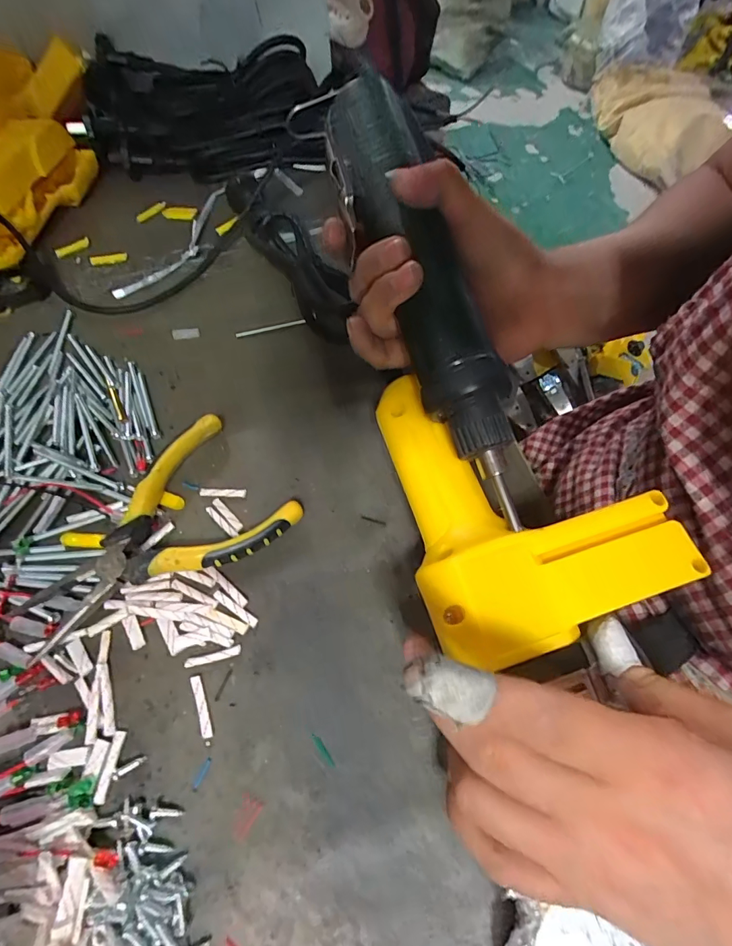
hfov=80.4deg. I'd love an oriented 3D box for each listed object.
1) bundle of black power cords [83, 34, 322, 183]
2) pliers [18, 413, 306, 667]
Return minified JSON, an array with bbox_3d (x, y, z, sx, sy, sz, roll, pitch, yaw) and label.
[{"bbox_3d":[-0.157,-0.364,0.434,0.214,0.069,0.124,1,62,3],"label":"bundle of black power cords"},{"bbox_3d":[-0.121,0.029,0.247,0.145,0.018,0.090,-30,65,-14],"label":"pliers"}]

